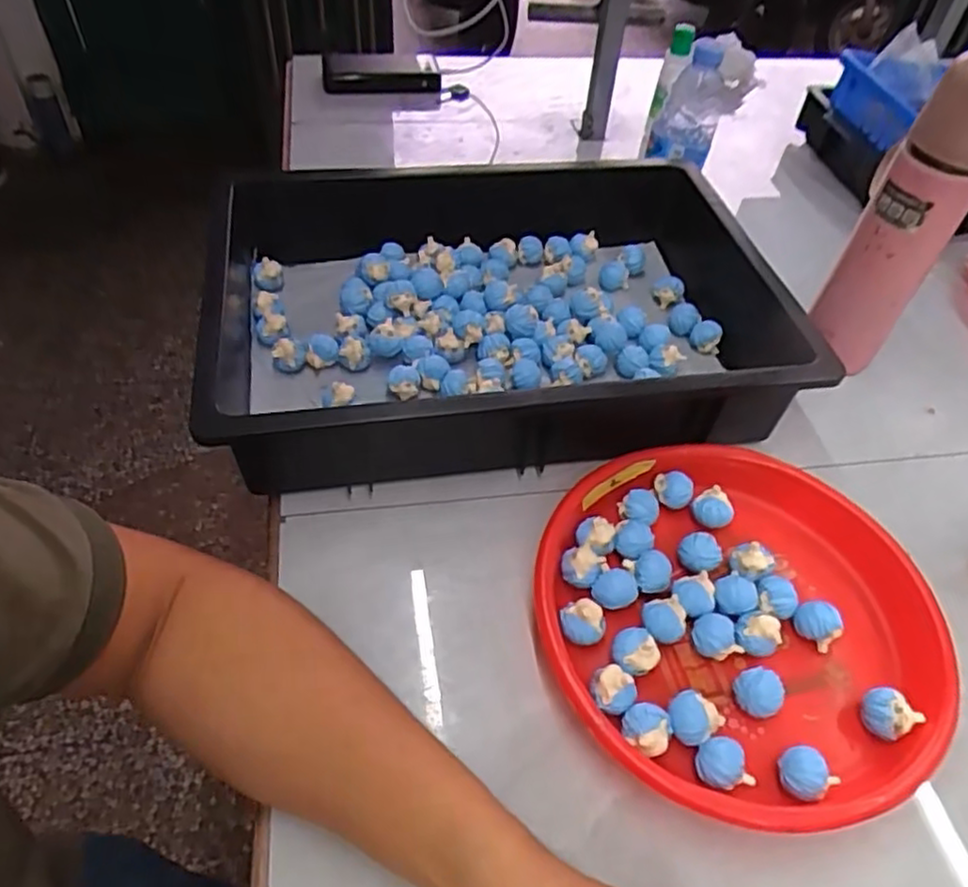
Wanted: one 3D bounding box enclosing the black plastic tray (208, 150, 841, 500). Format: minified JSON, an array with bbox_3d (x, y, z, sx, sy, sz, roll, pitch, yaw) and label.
[{"bbox_3d":[0.032,-0.116,0.605,0.496,0.103,0.322,-5,49,-8],"label":"black plastic tray"}]

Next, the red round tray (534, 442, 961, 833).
[{"bbox_3d":[0.156,0.110,0.450,0.236,0.041,0.245,1,48,-2],"label":"red round tray"}]

